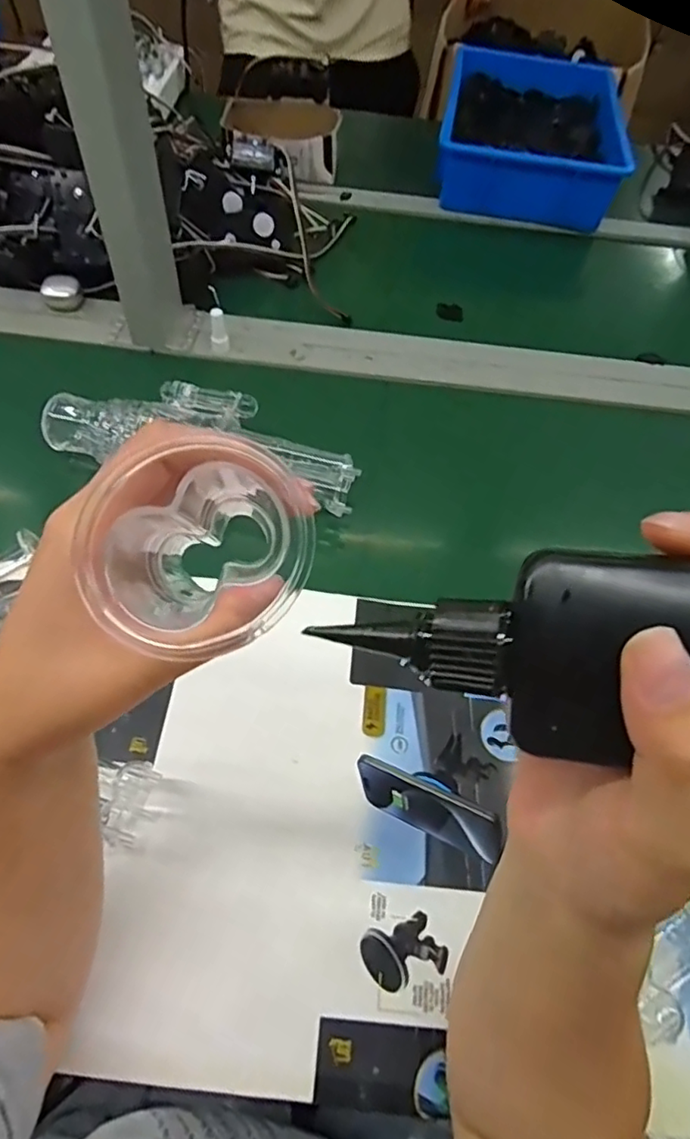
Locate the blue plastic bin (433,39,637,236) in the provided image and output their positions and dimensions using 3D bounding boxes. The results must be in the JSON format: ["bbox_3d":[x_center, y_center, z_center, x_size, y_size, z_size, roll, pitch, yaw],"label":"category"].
[{"bbox_3d":[0.301,-0.717,0.972,0.263,0.086,0.409,12,58,3],"label":"blue plastic bin"}]

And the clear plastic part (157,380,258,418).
[{"bbox_3d":[-0.132,-0.166,0.578,0.094,0.021,0.027,16,58,6],"label":"clear plastic part"}]

